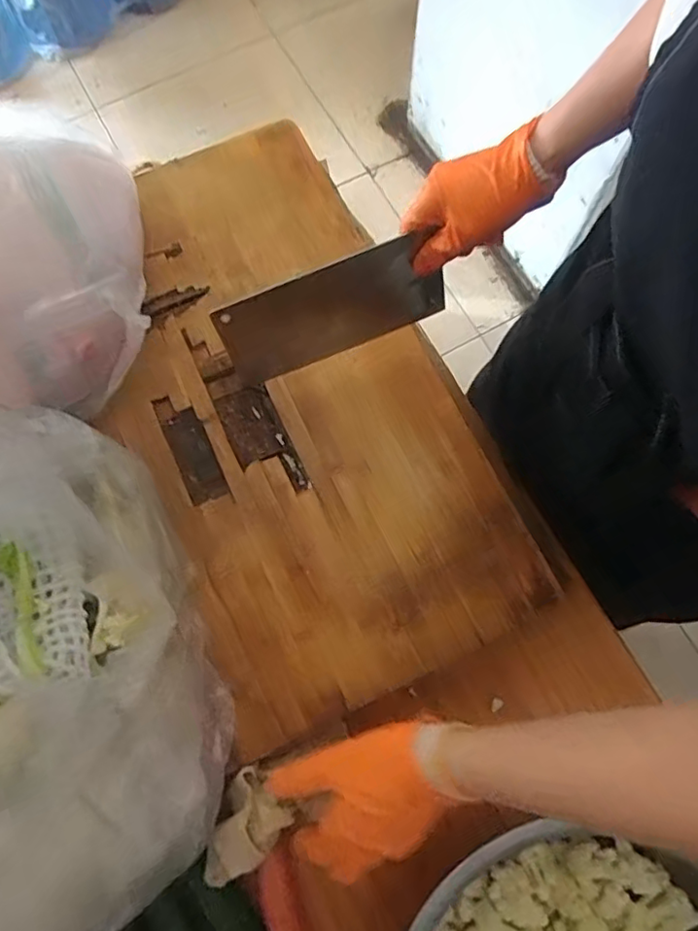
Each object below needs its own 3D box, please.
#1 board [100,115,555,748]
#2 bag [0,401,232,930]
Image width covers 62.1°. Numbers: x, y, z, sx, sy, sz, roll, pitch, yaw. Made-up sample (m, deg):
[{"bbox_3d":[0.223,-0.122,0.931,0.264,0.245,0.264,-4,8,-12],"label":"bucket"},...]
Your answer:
[{"bbox_3d":[-0.073,-0.085,0.629,0.337,0.034,0.654,-23,75,-6],"label":"board"},{"bbox_3d":[-0.252,0.155,0.462,0.222,0.218,0.405,-19,75,-4],"label":"bag"}]

